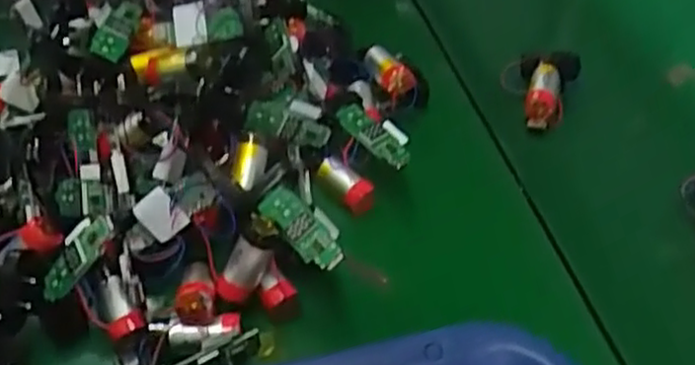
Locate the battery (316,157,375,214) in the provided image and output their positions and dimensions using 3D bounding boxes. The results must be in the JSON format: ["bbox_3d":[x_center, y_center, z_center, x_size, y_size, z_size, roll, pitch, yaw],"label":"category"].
[{"bbox_3d":[-0.001,0.001,0.357,0.012,0.017,0.028,-34,57,-26],"label":"battery"}]

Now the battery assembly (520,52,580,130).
[{"bbox_3d":[0.112,-0.052,0.417,0.031,0.023,0.052,13,50,11],"label":"battery assembly"}]

